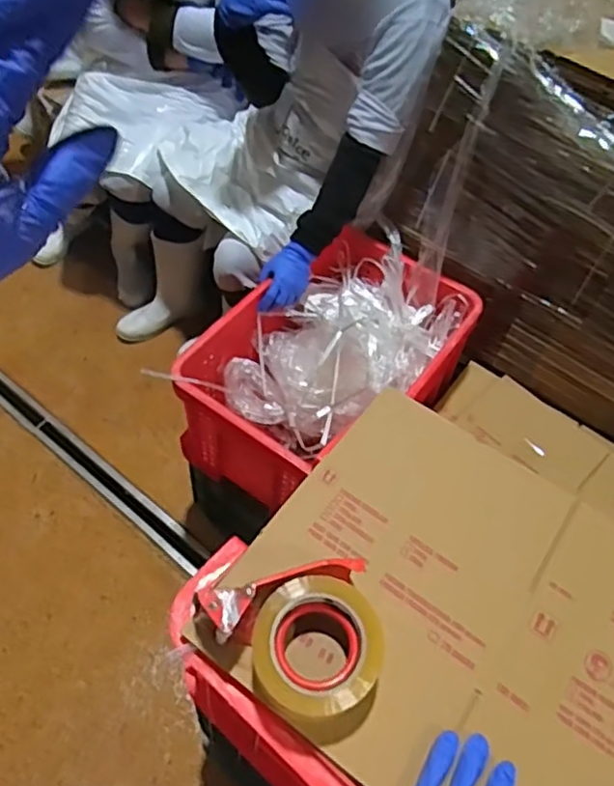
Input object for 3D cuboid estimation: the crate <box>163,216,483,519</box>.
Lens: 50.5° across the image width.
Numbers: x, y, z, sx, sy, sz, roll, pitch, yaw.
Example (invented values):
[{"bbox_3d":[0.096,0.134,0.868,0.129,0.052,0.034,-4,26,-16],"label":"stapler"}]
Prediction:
[{"bbox_3d":[0.049,-0.055,1.277,0.353,0.271,0.540,37,59,20],"label":"crate"}]

